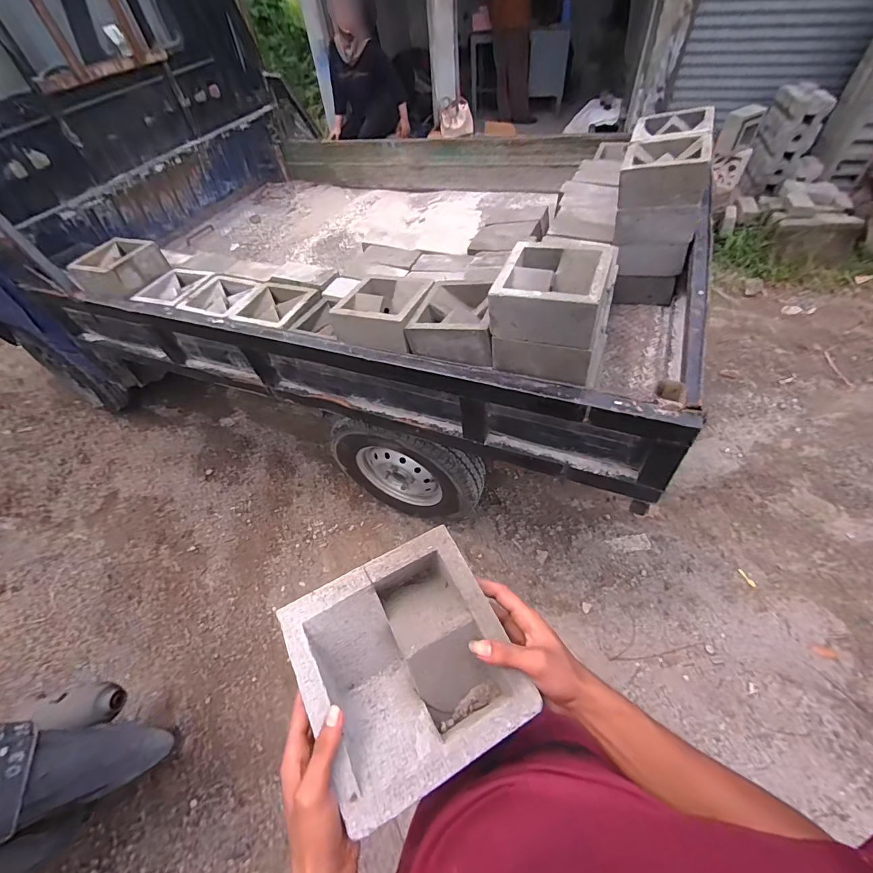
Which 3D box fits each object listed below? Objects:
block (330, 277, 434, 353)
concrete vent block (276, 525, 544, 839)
[{"bbox_3d":[-0.130,-0.324,1.015,0.214,0.098,0.212,17,56,17],"label":"block"},{"bbox_3d":[-0.028,0.229,0.410,0.191,0.075,0.197,-25,55,-14],"label":"concrete vent block"}]

